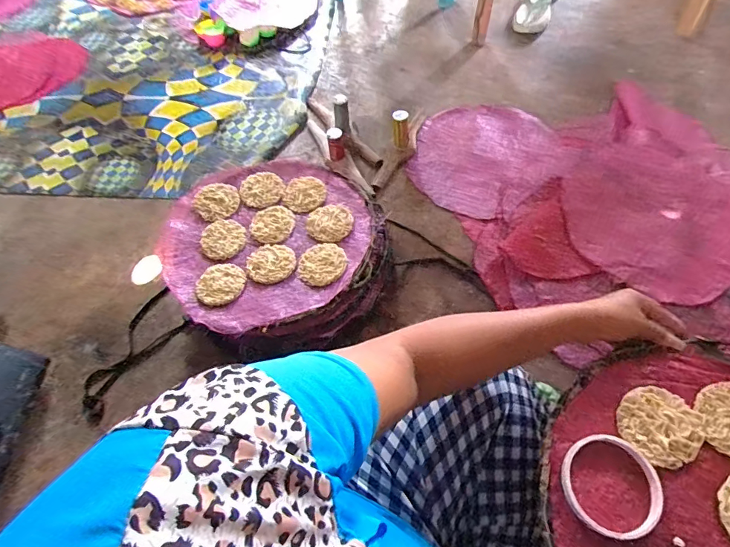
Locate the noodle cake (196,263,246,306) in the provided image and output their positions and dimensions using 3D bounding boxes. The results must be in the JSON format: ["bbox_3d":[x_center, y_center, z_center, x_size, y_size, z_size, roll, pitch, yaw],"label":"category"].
[{"bbox_3d":[-0.231,0.016,0.694,0.064,0.014,0.076,24,62,18],"label":"noodle cake"}]

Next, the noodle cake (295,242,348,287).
[{"bbox_3d":[-0.068,-0.018,0.701,0.076,0.007,0.079,7,58,8],"label":"noodle cake"}]

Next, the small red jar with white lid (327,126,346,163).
[{"bbox_3d":[-0.065,-0.298,0.987,0.037,0.071,0.031,-11,57,-4],"label":"small red jar with white lid"}]

